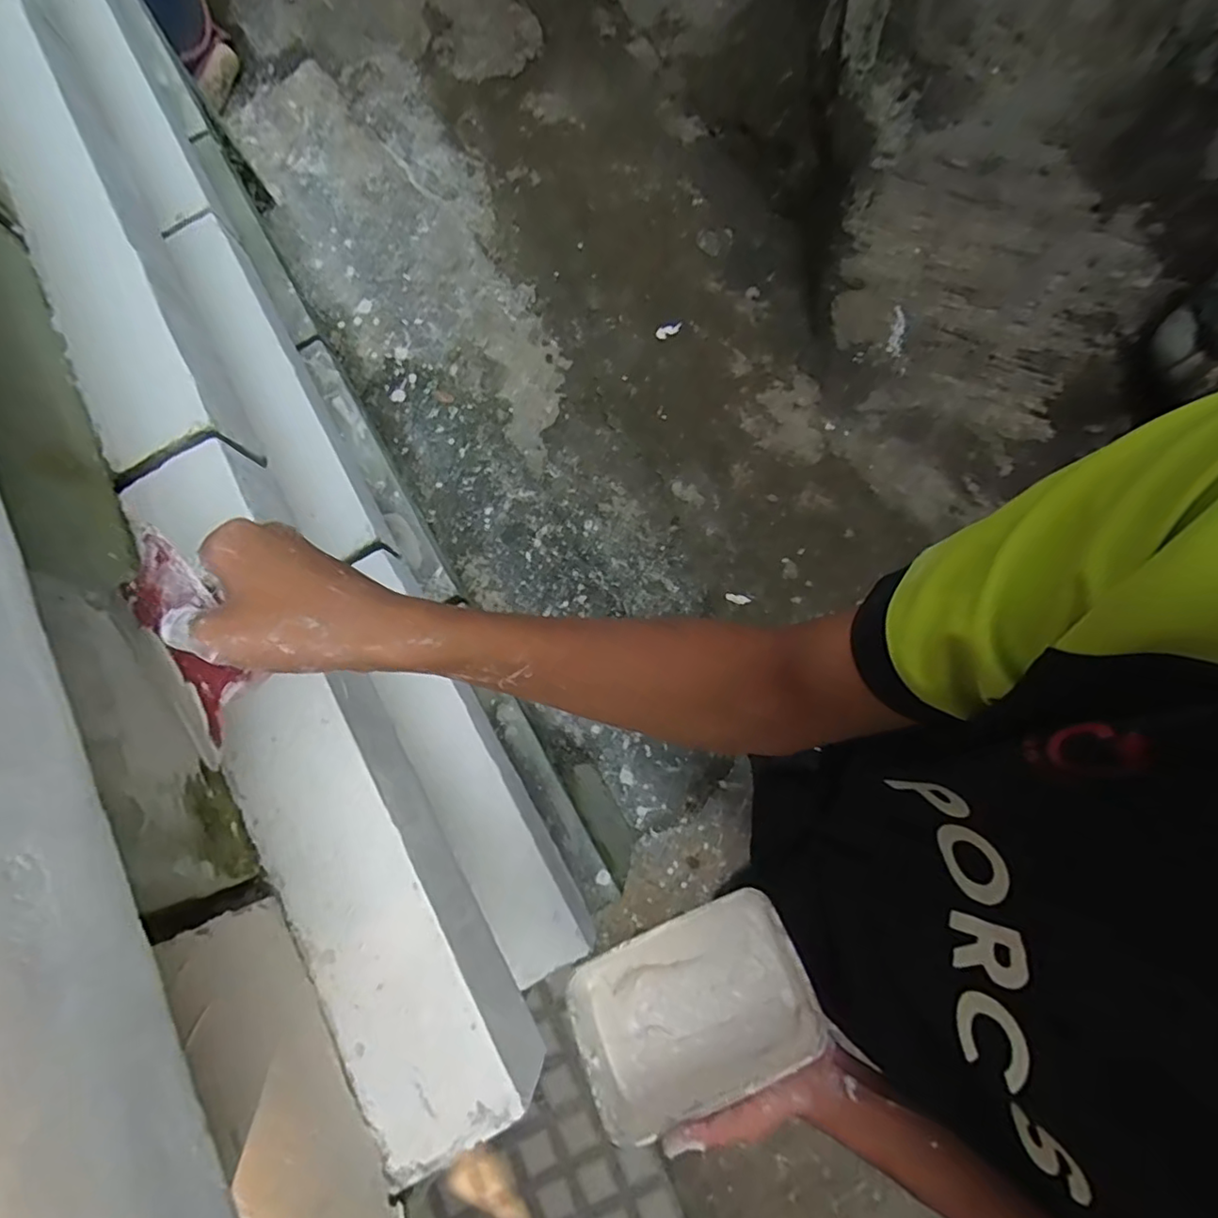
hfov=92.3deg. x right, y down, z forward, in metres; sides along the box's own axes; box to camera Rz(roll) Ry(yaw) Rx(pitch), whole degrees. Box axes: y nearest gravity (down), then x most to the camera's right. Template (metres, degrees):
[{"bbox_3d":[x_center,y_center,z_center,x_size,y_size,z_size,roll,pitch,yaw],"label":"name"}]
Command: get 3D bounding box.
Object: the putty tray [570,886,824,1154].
[{"bbox_3d":[0.063,0.297,0.439,0.168,0.063,0.102,-24,80,-4],"label":"putty tray"}]

